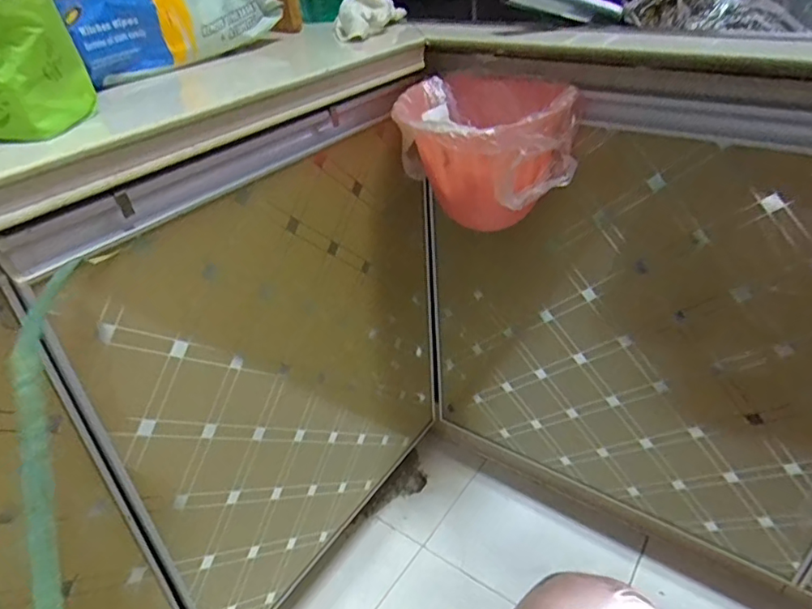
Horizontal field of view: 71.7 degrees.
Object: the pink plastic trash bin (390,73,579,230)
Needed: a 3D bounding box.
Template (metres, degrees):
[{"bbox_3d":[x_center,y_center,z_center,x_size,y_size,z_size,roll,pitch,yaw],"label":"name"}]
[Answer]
[{"bbox_3d":[0.083,-0.154,0.604,0.184,0.136,0.160,5,34,12],"label":"pink plastic trash bin"}]

